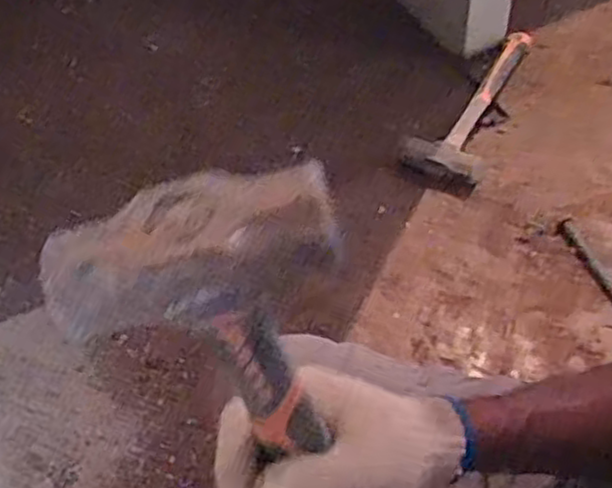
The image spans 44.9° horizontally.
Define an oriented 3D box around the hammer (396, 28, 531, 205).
[{"bbox_3d":[0.297,-0.226,1.244,0.122,0.039,0.378,28,62,21],"label":"hammer"}]

